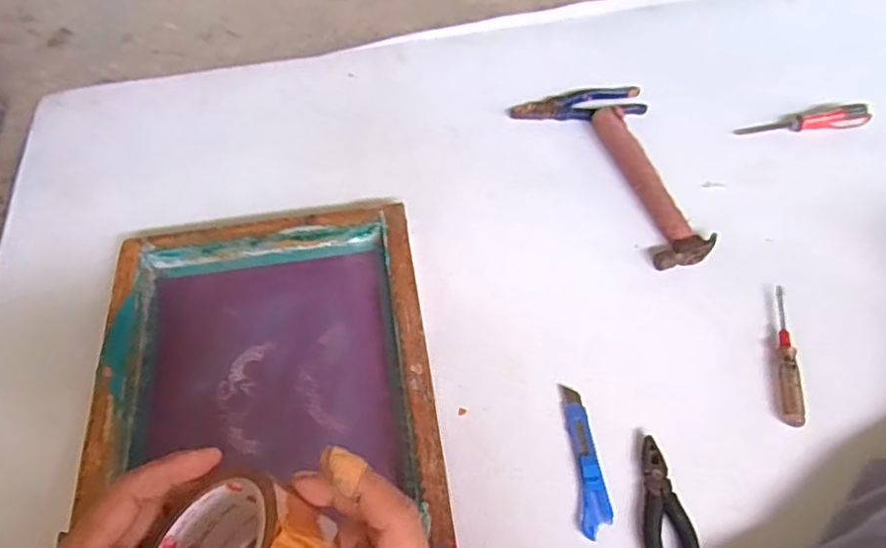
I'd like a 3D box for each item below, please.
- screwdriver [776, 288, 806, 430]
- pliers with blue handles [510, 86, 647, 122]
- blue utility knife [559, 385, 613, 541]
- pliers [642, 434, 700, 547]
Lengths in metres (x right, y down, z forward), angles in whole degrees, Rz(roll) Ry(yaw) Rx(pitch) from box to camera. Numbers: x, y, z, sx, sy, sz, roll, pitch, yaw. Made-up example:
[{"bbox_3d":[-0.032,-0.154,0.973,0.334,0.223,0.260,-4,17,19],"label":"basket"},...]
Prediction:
[{"bbox_3d":[0.394,0.091,0.678,0.019,0.031,0.171,10,62,8],"label":"screwdriver"},{"bbox_3d":[0.205,-0.254,0.890,0.199,0.013,0.069,-10,61,-3],"label":"pliers with blue handles"},{"bbox_3d":[0.152,0.194,0.626,0.031,0.013,0.155,-3,61,1],"label":"blue utility knife"},{"bbox_3d":[0.221,0.241,0.591,0.048,0.023,0.146,-4,61,0],"label":"pliers"}]

